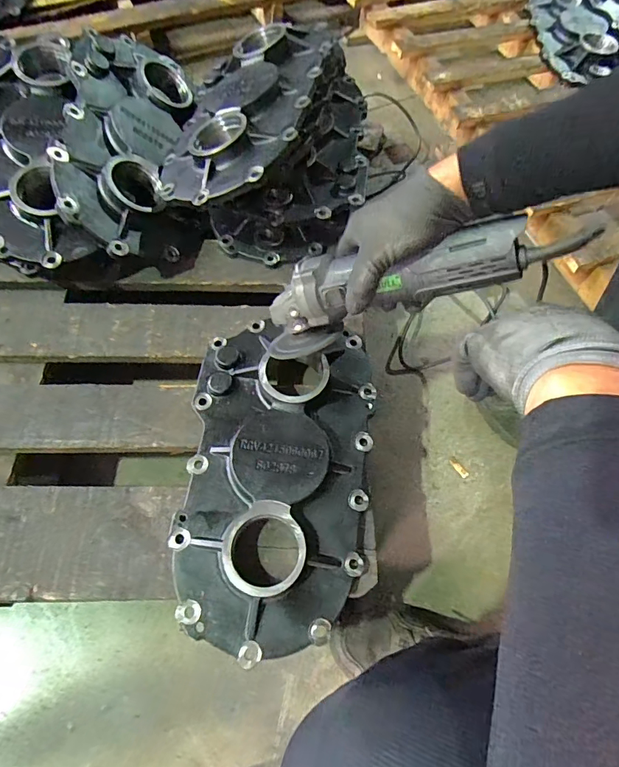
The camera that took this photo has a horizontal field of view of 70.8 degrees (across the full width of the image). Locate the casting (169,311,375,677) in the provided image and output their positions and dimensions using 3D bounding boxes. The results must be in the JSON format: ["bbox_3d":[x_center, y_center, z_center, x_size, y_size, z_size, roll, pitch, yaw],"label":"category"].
[{"bbox_3d":[-0.039,0.090,0.517,0.223,0.040,0.396,7,64,0],"label":"casting"}]

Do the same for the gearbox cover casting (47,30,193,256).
[{"bbox_3d":[-0.276,-0.365,0.640,0.174,0.063,0.384,16,65,-24],"label":"gearbox cover casting"}]

